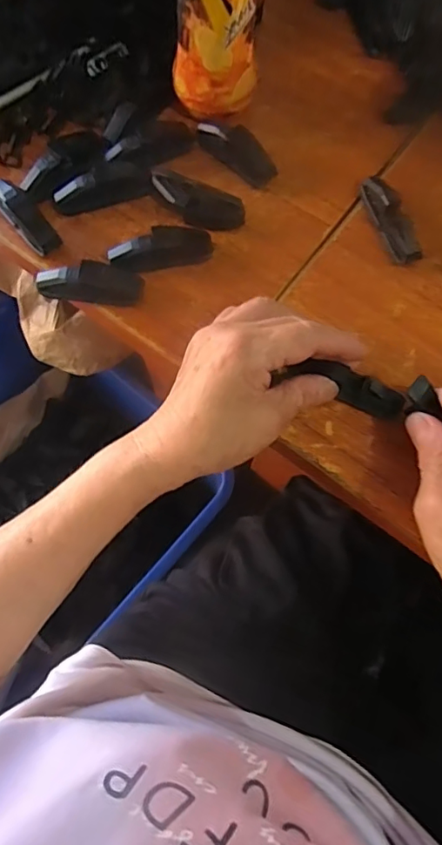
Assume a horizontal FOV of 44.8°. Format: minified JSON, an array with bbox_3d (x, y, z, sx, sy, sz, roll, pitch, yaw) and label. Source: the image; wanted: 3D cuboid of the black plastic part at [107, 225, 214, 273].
[{"bbox_3d":[-0.043,-0.124,0.385,0.073,0.021,0.019,-14,76,-5],"label":"black plastic part"}]

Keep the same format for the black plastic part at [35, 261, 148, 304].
[{"bbox_3d":[-0.092,-0.097,0.373,0.072,0.025,0.019,2,75,-1],"label":"black plastic part"}]

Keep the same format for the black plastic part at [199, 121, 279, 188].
[{"bbox_3d":[0.011,-0.211,0.412,0.022,0.015,0.072,-43,80,-11],"label":"black plastic part"}]

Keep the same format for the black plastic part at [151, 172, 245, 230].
[{"bbox_3d":[-0.019,-0.162,0.393,0.070,0.019,0.026,31,77,7],"label":"black plastic part"}]

